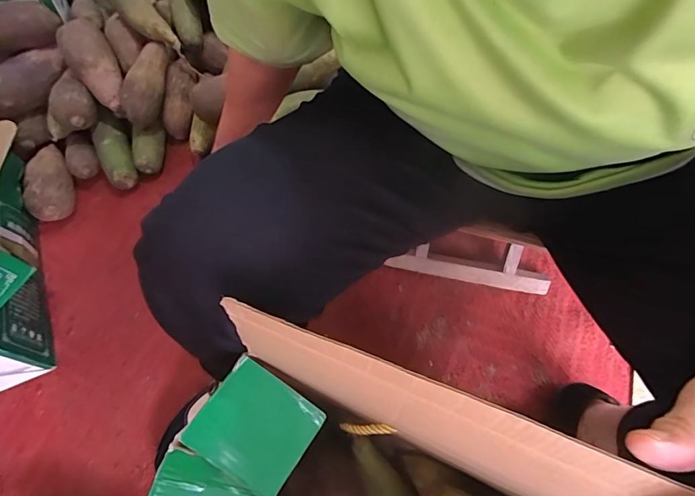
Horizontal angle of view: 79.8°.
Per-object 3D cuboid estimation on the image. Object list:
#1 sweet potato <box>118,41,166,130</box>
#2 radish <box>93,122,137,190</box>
[{"bbox_3d":[-0.362,-0.293,0.744,0.061,0.046,0.153,11,84,6],"label":"sweet potato"},{"bbox_3d":[-0.420,-0.168,0.763,0.055,0.051,0.123,-27,68,-10],"label":"radish"}]

